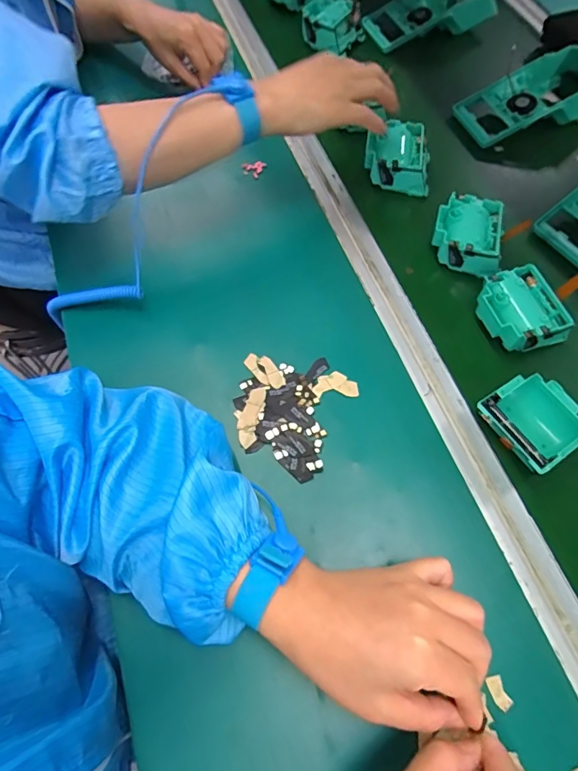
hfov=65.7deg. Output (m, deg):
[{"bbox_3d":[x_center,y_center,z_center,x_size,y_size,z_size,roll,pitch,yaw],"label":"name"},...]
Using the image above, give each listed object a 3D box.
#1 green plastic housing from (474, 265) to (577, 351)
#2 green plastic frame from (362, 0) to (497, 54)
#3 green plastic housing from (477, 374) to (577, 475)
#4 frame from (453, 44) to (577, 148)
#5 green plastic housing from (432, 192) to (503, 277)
[{"bbox_3d":[0.221,-0.068,0.438,0.068,0.047,0.076,-18,66,-7],"label":"green plastic housing"},{"bbox_3d":[0.207,-0.563,0.675,0.199,0.050,0.100,-20,66,-7],"label":"green plastic frame"},{"bbox_3d":[0.208,0.033,0.385,0.077,0.040,0.076,-30,67,-11],"label":"green plastic housing"},{"bbox_3d":[0.325,-0.373,0.583,0.205,0.061,0.091,-17,65,-6],"label":"frame"},{"bbox_3d":[0.187,-0.158,0.475,0.068,0.046,0.082,14,66,8],"label":"green plastic housing"}]

